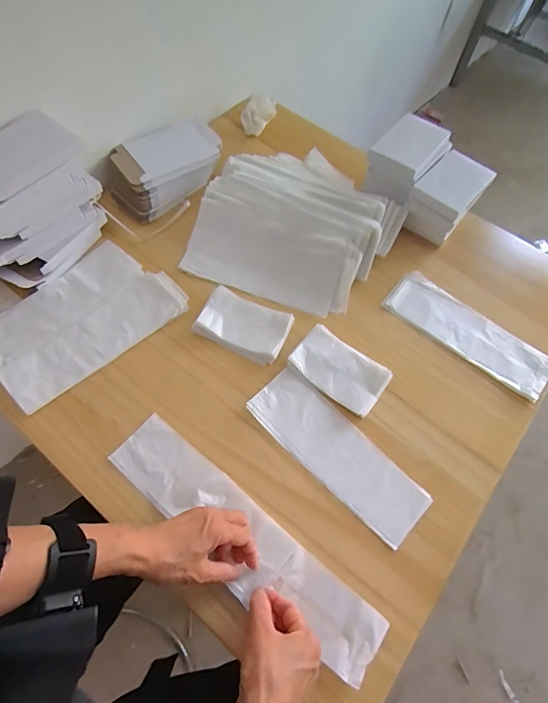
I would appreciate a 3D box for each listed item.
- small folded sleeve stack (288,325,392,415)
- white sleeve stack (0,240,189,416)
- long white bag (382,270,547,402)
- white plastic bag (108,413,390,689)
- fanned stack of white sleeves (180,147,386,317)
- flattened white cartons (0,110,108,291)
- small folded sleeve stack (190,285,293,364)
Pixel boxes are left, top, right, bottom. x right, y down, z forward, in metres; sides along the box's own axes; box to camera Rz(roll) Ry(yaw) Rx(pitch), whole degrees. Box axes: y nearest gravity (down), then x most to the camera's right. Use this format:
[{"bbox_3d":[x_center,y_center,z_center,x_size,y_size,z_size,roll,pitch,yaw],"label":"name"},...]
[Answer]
[{"bbox_3d":[0.092,0.025,0.552,0.129,0.024,0.080,34,66,15],"label":"small folded sleeve stack"},{"bbox_3d":[-0.282,-0.046,0.576,0.177,0.017,0.260,39,68,17],"label":"white sleeve stack"},{"bbox_3d":[0.292,-0.030,0.593,0.247,0.018,0.083,37,67,16],"label":"long white bag"},{"bbox_3d":[-0.041,0.209,0.447,0.358,0.019,0.079,35,67,16],"label":"white plastic bag"},{"bbox_3d":[0.033,-0.229,0.653,0.279,0.075,0.303,19,63,8],"label":"fanned stack of white sleeves"},{"bbox_3d":[-0.349,-0.202,0.556,0.097,0.174,0.193,27,64,12],"label":"flattened white cartons"},{"bbox_3d":[-0.045,-0.040,0.579,0.130,0.020,0.080,25,64,11],"label":"small folded sleeve stack"}]

